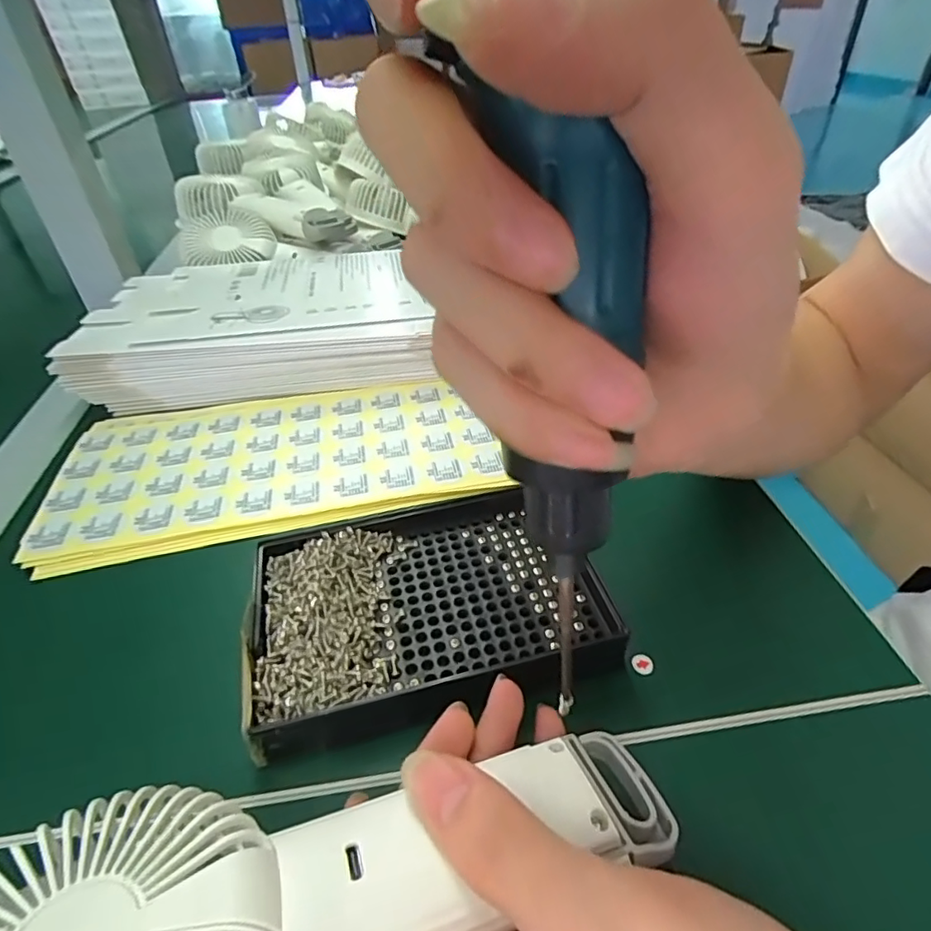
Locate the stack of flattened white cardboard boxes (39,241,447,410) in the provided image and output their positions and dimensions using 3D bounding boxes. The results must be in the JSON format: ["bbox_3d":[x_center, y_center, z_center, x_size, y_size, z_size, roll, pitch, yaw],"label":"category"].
[{"bbox_3d":[-0.152,-0.113,0.431,0.237,0.046,0.156,-6,39,-3],"label":"stack of flattened white cardboard boxes"}]

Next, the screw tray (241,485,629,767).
[{"bbox_3d":[-0.016,0.056,0.234,0.140,0.018,0.095,-12,40,-10],"label":"screw tray"}]

